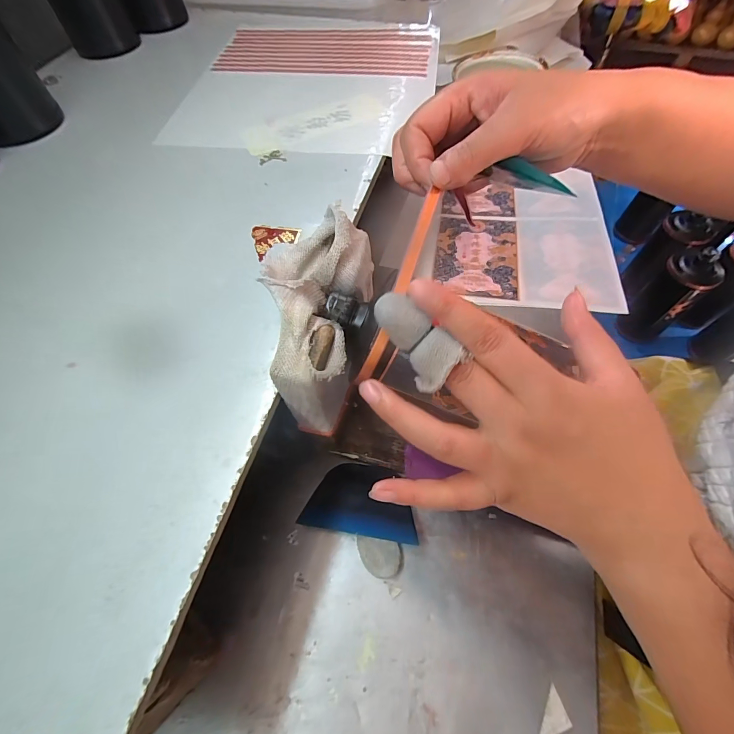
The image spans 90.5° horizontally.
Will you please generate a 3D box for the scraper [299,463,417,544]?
[{"bbox_3d":[-0.003,0.103,0.285,0.084,0.007,0.055,7,45,9],"label":"scraper"}]

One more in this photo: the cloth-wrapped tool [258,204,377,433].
[{"bbox_3d":[-0.029,-0.038,0.227,0.067,0.042,0.126,-1,61,2],"label":"cloth-wrapped tool"}]

